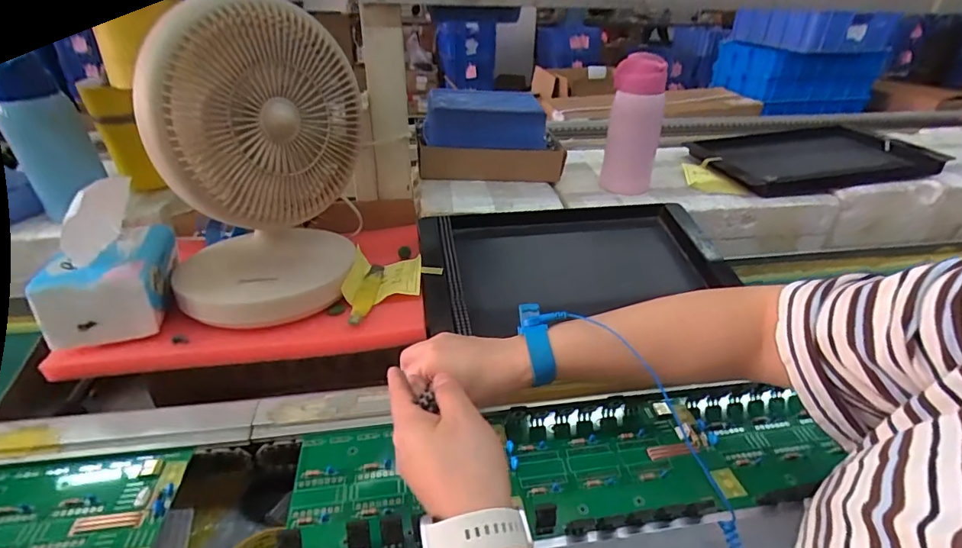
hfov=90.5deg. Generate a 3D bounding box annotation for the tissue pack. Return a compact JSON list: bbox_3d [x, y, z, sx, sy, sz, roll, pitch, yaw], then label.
[{"bbox_3d":[-0.373,-0.013,0.477,0.096,0.127,0.125,-9,33,-16],"label":"tissue pack"}]

